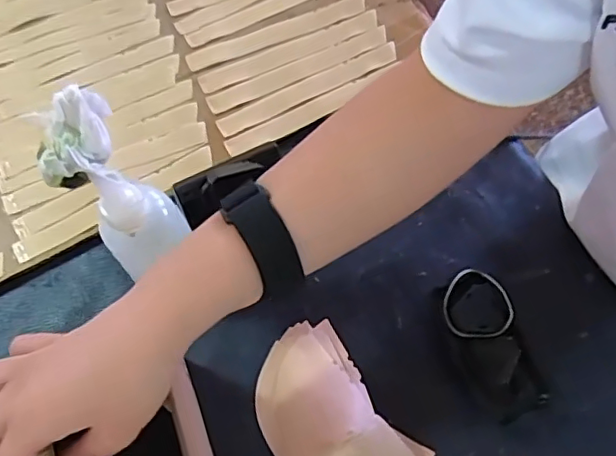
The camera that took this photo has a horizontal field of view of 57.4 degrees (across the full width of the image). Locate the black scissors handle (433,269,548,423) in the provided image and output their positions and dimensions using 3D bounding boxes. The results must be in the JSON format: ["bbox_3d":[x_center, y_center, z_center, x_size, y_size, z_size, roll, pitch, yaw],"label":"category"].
[{"bbox_3d":[0.136,0.088,0.430,0.049,0.030,0.108,-14,70,-4],"label":"black scissors handle"}]

